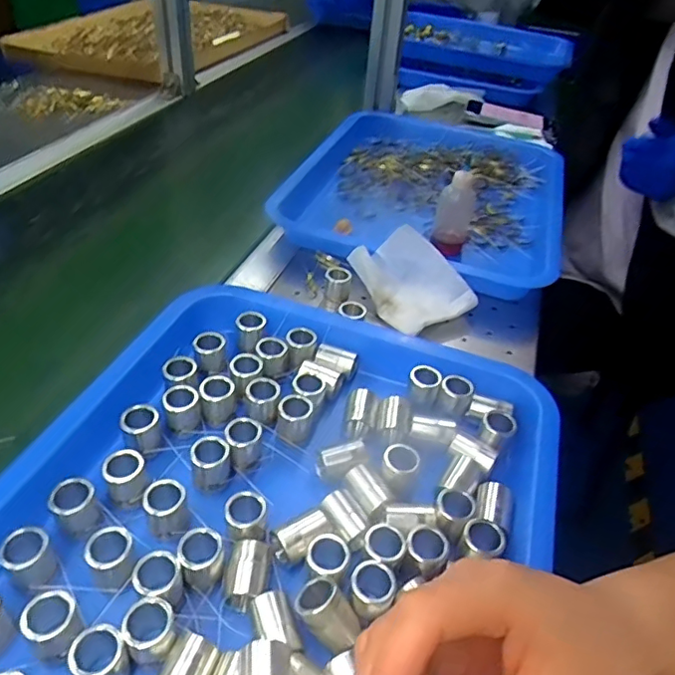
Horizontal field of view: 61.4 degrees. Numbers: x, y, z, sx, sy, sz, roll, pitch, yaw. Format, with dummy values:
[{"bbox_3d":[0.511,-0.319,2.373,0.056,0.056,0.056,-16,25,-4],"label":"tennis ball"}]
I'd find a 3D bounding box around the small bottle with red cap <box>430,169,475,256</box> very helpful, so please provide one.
[{"bbox_3d":[0.120,-0.130,0.582,0.033,0.081,0.035,17,41,12],"label":"small bottle with red cap"}]

